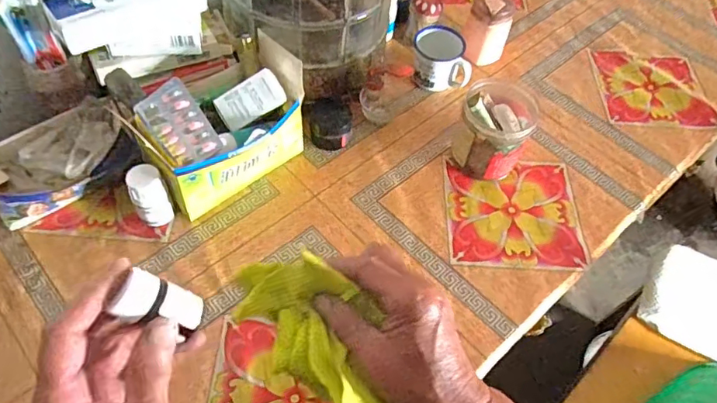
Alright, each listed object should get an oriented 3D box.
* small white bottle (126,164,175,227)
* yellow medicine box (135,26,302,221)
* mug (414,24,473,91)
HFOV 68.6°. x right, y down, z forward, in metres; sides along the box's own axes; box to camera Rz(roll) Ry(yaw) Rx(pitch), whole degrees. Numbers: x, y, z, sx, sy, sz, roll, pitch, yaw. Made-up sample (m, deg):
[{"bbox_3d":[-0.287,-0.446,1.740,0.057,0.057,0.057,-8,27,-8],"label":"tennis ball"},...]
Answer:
[{"bbox_3d":[-0.222,-0.007,0.559,0.036,0.064,0.038,-21,60,-16],"label":"small white bottle"},{"bbox_3d":[-0.142,-0.080,0.574,0.171,0.127,0.098,-38,68,-25],"label":"yellow medicine box"},{"bbox_3d":[0.111,-0.189,0.702,0.072,0.063,0.060,1,57,-2],"label":"mug"}]

